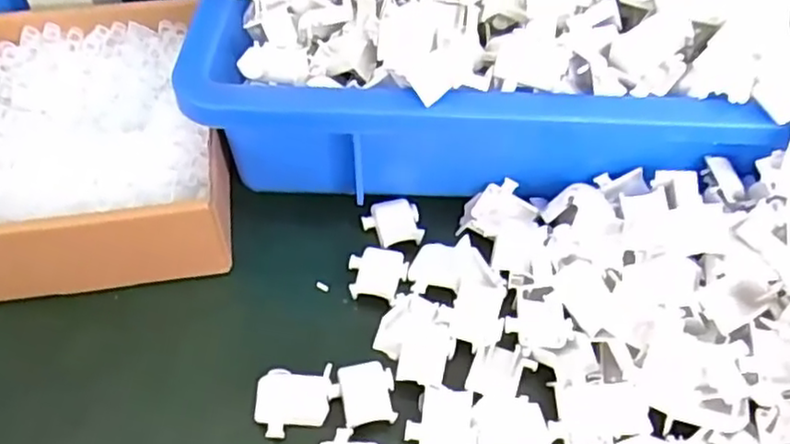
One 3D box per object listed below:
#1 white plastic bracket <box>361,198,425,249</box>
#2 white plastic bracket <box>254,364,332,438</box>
[{"bbox_3d":[-0.001,0.001,0.361,0.030,0.006,0.027,-9,52,-8],"label":"white plastic bracket"},{"bbox_3d":[-0.044,0.076,0.295,0.032,0.011,0.029,1,51,0],"label":"white plastic bracket"}]

